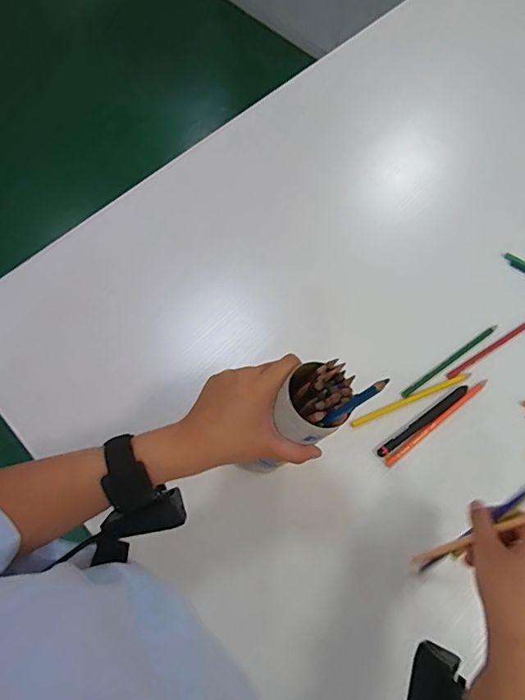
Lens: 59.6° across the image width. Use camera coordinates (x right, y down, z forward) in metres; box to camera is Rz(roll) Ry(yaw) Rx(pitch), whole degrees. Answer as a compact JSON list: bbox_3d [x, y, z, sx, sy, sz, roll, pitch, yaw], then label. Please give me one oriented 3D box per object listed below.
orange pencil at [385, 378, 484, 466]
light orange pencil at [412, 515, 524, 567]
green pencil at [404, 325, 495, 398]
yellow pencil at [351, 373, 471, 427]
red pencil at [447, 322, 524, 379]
[{"bbox_3d":[0.209,0.084,0.546,0.164,0.004,0.011,-35,70,-13],"label":"orange pencil"},{"bbox_3d":[0.197,0.171,0.418,0.010,0.172,0.011,-8,61,-42],"label":"light orange pencil"},{"bbox_3d":[0.237,0.013,0.579,0.160,0.005,0.010,-34,70,-13],"label":"green pencil"},{"bbox_3d":[0.181,0.059,0.556,0.163,0.005,0.009,-21,68,-8],"label":"yellow pencil"},{"bbox_3d":[0.299,-0.006,0.586,0.160,0.004,0.010,-31,69,-12],"label":"red pencil"}]

